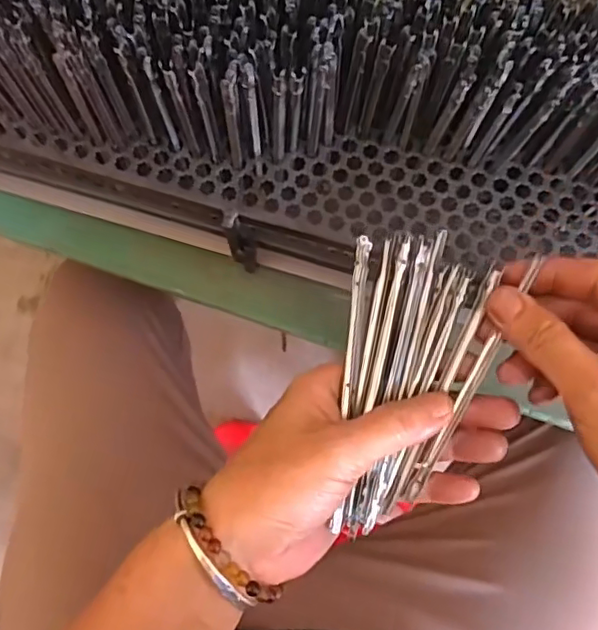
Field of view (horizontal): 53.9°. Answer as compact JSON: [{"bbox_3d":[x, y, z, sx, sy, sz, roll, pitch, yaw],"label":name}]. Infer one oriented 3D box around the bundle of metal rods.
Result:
[{"bbox_3d":[0.050,0.033,0.271,0.064,0.012,0.135,10,89,2],"label":"bundle of metal rods"}]

